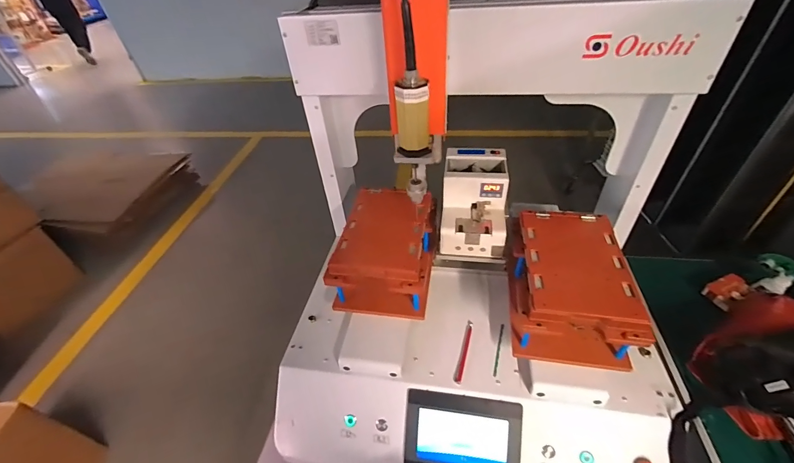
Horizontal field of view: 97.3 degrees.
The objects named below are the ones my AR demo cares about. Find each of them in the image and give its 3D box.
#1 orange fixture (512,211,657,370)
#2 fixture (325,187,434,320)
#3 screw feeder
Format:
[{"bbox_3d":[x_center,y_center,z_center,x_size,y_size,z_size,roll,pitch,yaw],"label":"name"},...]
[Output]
[{"bbox_3d":[0.316,0.099,0.657,0.183,0.132,0.260,3,42,10],"label":"orange fixture"},{"bbox_3d":[-0.019,0.044,0.765,0.180,0.147,0.253,4,42,10],"label":"fixture"},{"bbox_3d":[0.167,-0.069,0.753,0.133,0.149,0.192,4,42,10],"label":"screw feeder"}]

